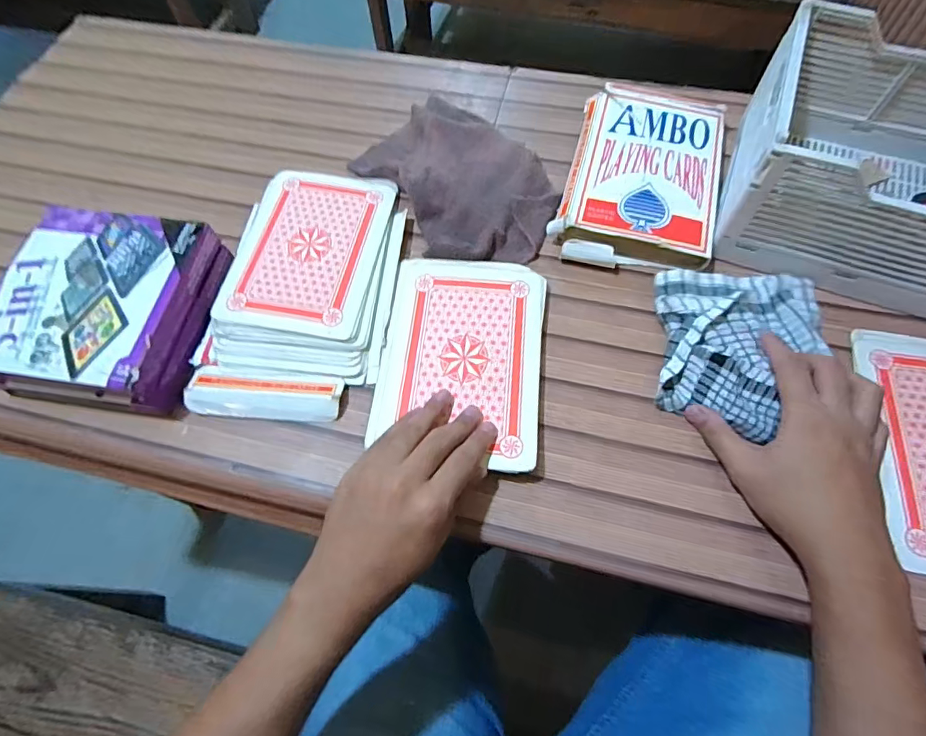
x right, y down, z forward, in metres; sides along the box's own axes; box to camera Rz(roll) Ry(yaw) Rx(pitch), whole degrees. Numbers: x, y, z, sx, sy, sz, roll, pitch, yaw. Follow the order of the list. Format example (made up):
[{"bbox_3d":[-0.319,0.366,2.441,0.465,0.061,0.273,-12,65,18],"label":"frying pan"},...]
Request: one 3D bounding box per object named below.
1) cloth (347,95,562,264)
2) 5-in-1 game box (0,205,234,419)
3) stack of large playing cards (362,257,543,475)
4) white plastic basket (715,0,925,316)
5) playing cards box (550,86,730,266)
[{"bbox_3d":[-0.005,-0.194,0.502,0.149,0.028,0.226,-33,67,-13],"label":"cloth"},{"bbox_3d":[-0.301,-0.054,0.419,0.164,0.044,0.165,5,64,5],"label":"5-in-1 game box"},{"bbox_3d":[0.000,-0.016,0.417,0.131,0.015,0.191,6,65,5],"label":"stack of large playing cards"},{"bbox_3d":[0.402,-0.164,0.421,0.300,0.117,0.205,20,67,11],"label":"white plastic basket"},{"bbox_3d":[0.177,-0.192,0.491,0.140,0.022,0.222,13,65,8],"label":"playing cards box"}]

